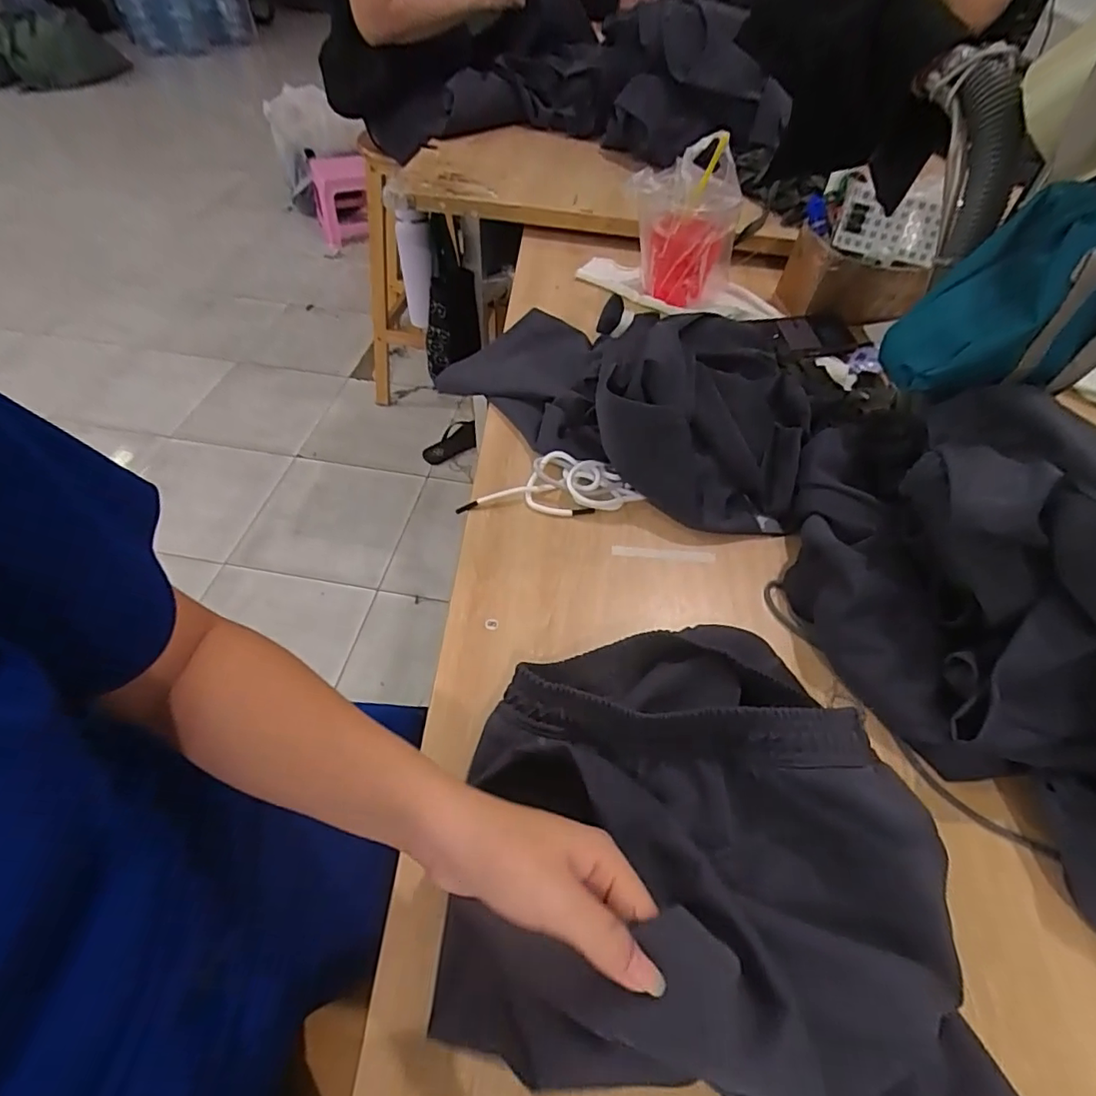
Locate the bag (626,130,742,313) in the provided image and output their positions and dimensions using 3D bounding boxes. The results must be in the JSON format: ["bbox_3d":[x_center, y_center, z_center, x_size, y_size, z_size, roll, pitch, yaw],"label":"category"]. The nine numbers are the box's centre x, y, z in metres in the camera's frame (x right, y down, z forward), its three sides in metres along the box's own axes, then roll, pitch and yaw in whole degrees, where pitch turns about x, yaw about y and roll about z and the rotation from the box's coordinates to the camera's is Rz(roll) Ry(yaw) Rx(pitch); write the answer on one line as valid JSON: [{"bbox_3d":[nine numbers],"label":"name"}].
[{"bbox_3d":[0.188,-0.445,0.766,0.143,0.176,0.126,20,55,13],"label":"bag"}]

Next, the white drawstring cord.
[{"bbox_3d":[0.003,-0.064,0.566,0.175,0.026,0.061,0,53,-2],"label":"white drawstring cord"}]

